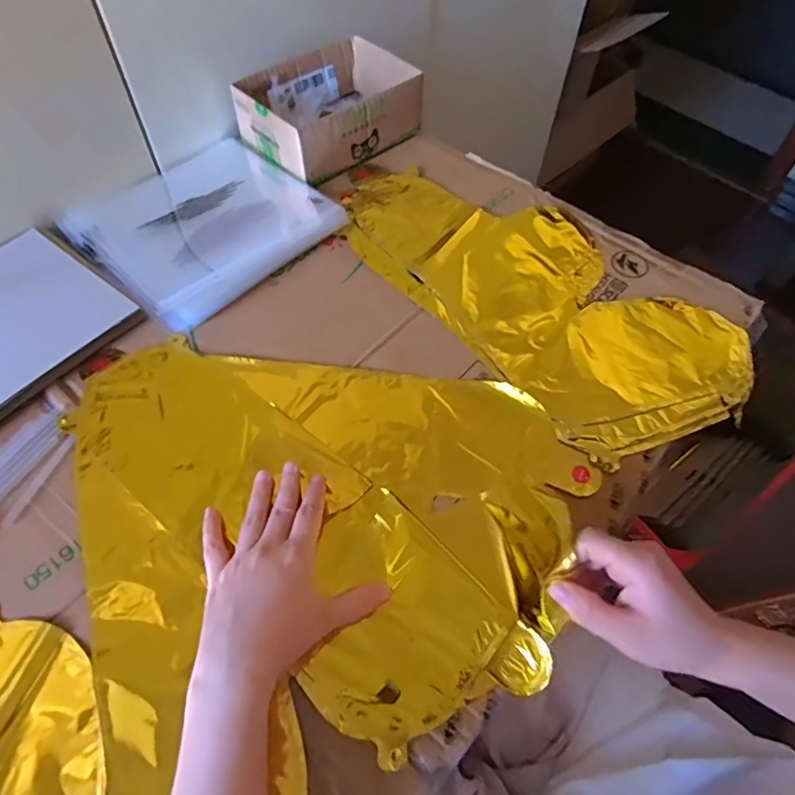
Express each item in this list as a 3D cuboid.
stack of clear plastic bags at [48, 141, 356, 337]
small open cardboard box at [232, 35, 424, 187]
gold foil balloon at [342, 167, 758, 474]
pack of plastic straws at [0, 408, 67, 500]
[{"bbox_3d":[-0.199,-0.185,0.569,0.209,0.018,0.221,39,63,22],"label":"stack of clear plastic bags"},{"bbox_3d":[-0.078,-0.338,0.646,0.183,0.066,0.147,-38,65,-23],"label":"small open cardboard box"},{"bbox_3d":[0.131,-0.119,0.538,0.209,0.018,0.406,-34,63,-21],"label":"gold foil balloon"},{"bbox_3d":[-0.296,0.048,0.425,0.034,0.007,0.094,24,59,14],"label":"pack of plastic straws"}]

